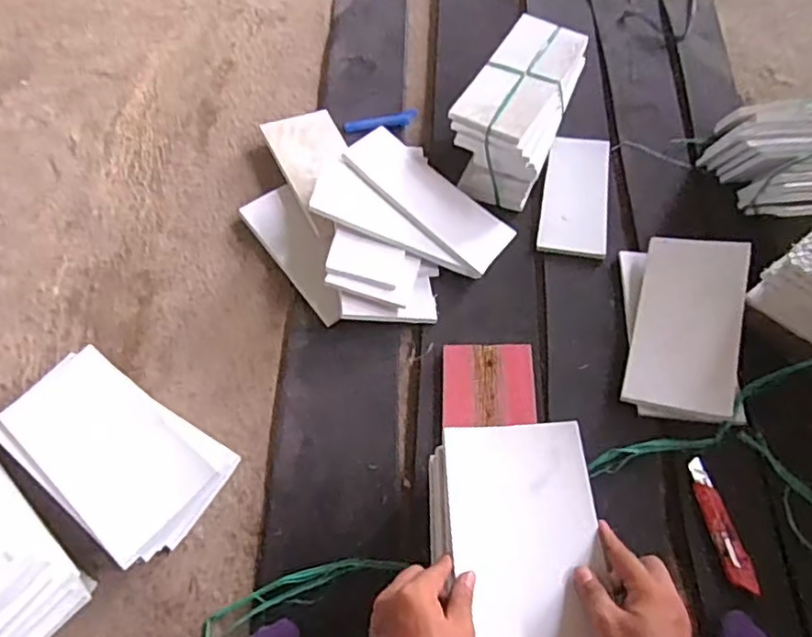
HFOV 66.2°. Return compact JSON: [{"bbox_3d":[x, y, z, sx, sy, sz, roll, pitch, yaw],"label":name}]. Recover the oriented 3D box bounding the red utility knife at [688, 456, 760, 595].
[{"bbox_3d":[0.386,0.251,0.765,0.032,0.018,0.159,-7,58,-4],"label":"red utility knife"}]

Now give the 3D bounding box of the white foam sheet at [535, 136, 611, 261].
[{"bbox_3d":[0.286,-0.207,1.042,0.106,0.014,0.236,10,66,4],"label":"white foam sheet"}]

